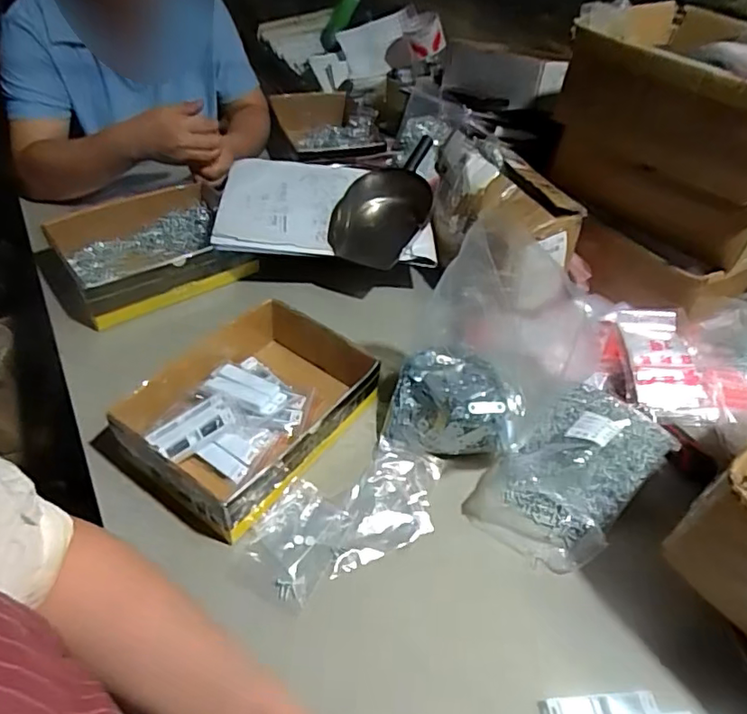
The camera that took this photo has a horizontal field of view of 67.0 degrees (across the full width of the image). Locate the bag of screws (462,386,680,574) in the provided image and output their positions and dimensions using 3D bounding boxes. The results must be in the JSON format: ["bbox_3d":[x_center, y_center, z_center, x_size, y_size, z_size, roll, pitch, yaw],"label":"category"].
[{"bbox_3d":[0.224,0.116,0.621,0.131,0.086,0.222,35,52,26],"label":"bag of screws"}]

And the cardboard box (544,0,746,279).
[{"bbox_3d":[0.446,-0.311,0.781,0.264,0.232,0.329,-23,52,-26],"label":"cardboard box"}]

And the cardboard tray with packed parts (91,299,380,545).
[{"bbox_3d":[-0.147,0.053,0.642,0.205,0.066,0.250,29,50,21],"label":"cardboard tray with packed parts"}]

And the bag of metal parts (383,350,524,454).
[{"bbox_3d":[0.096,0.052,0.664,0.149,0.063,0.115,10,45,4],"label":"bag of metal parts"}]

